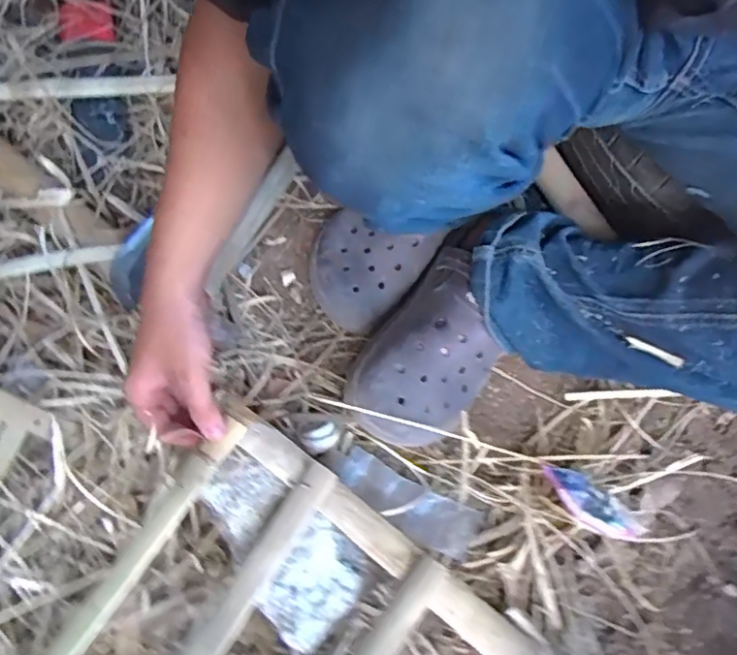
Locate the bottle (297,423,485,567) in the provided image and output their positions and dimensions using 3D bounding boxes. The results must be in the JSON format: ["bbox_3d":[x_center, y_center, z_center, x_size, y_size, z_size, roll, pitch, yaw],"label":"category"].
[{"bbox_3d":[0.012,0.136,0.494,0.168,0.037,0.043,31,68,11],"label":"bottle"}]

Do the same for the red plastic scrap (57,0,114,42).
[{"bbox_3d":[-0.319,-0.348,0.645,0.056,0.017,0.058,-8,66,-6],"label":"red plastic scrap"}]

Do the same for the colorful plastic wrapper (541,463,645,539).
[{"bbox_3d":[0.190,0.151,0.495,0.090,0.029,0.040,37,70,14],"label":"colorful plastic wrapper"}]

